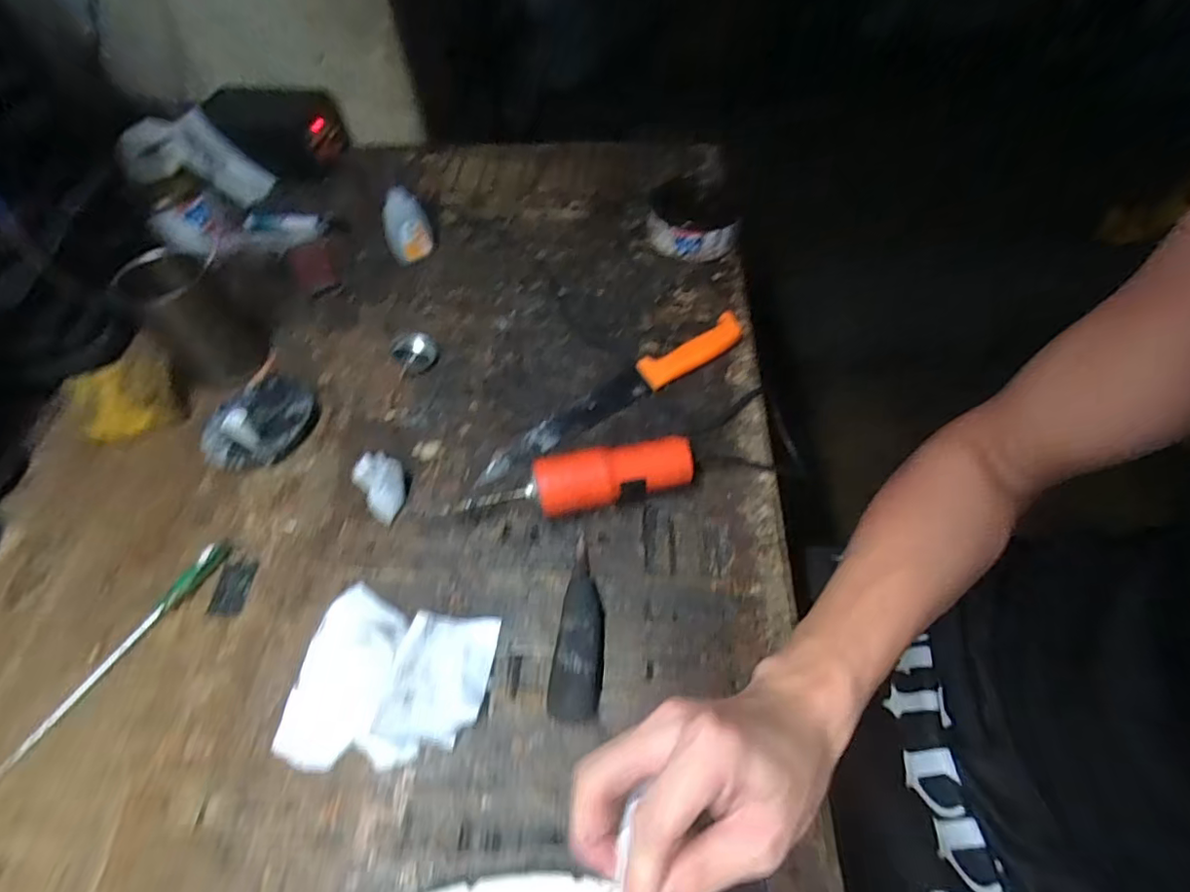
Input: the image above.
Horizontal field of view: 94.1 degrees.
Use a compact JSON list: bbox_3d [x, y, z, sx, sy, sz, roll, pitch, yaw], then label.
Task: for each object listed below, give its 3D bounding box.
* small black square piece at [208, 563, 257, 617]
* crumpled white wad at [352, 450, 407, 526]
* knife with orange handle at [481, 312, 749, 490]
[{"bbox_3d":[-0.281,0.111,0.430,0.025,0.004,0.042,-4,55,-1],"label":"small black square piece"},{"bbox_3d":[-0.177,0.031,0.461,0.037,0.025,0.060,-32,60,-19],"label":"crumpled white wad"},{"bbox_3d":[0.020,-0.052,0.518,0.291,0.017,0.036,-28,59,-17],"label":"knife with orange handle"}]

